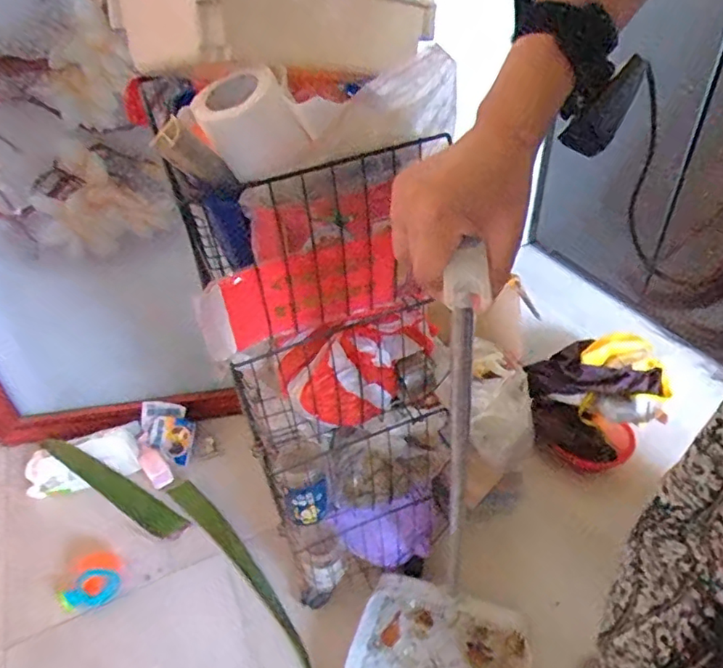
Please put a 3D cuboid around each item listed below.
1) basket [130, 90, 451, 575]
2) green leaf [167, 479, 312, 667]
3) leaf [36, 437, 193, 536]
[{"bbox_3d":[-0.012,0.079,0.727,0.315,0.719,0.171,-15,32,-14],"label":"basket"},{"bbox_3d":[-0.220,0.441,1.061,0.056,0.016,0.488,-25,47,-36],"label":"green leaf"},{"bbox_3d":[-0.521,0.311,1.171,0.399,0.015,0.060,25,41,21],"label":"leaf"}]

